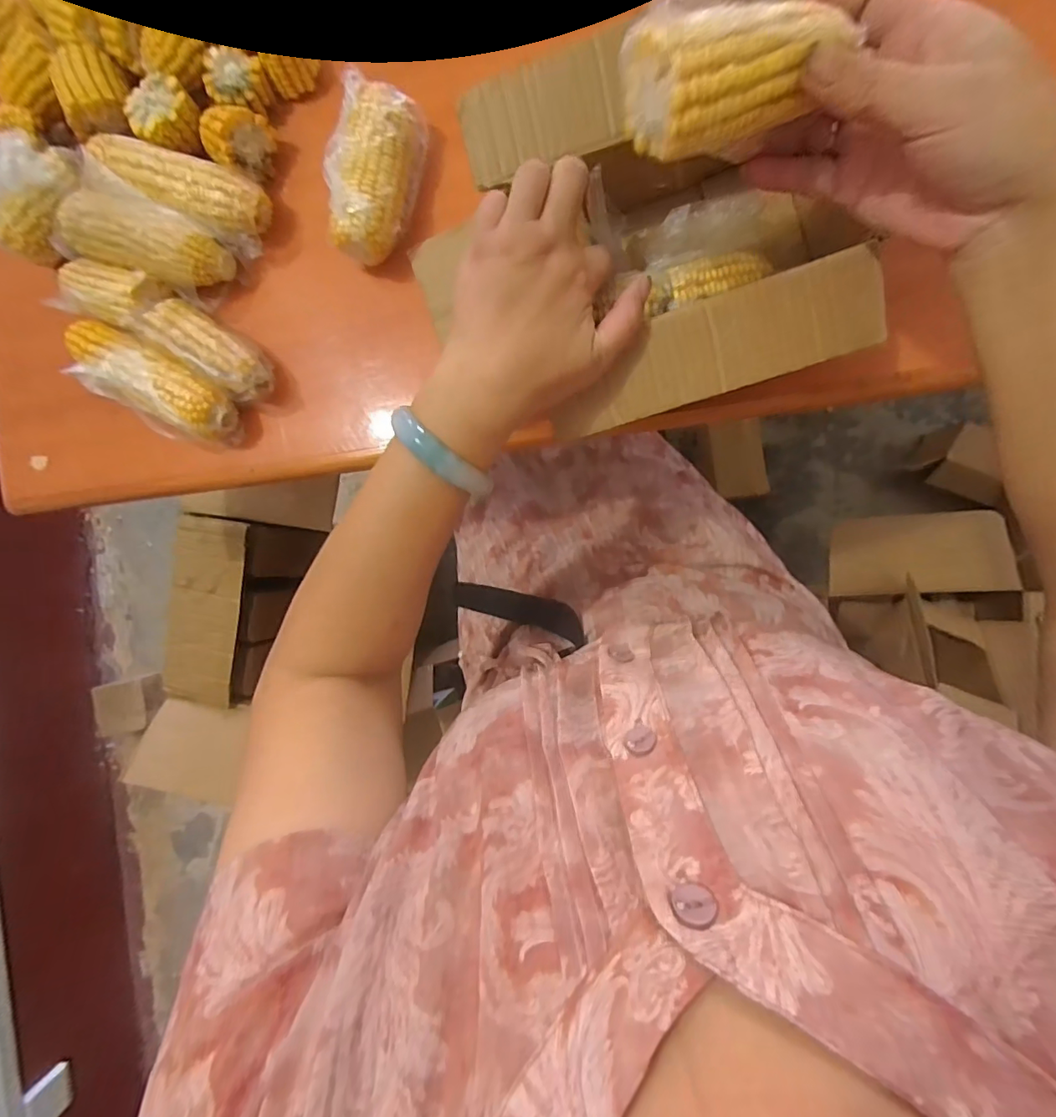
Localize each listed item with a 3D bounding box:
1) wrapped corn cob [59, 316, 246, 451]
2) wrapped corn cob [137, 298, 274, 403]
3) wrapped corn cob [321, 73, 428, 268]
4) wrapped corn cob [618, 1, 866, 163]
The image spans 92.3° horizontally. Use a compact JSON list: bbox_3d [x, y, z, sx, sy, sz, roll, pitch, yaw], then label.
[{"bbox_3d":[-0.314,-0.146,0.424,0.158,0.047,0.059,30,97,7],"label":"wrapped corn cob"},{"bbox_3d":[-0.255,-0.166,0.414,0.098,0.049,0.048,33,97,6],"label":"wrapped corn cob"},{"bbox_3d":[-0.118,-0.291,0.385,0.054,0.045,0.125,11,94,8],"label":"wrapped corn cob"},{"bbox_3d":[0.087,-0.210,0.220,0.084,0.038,0.043,-7,91,9],"label":"wrapped corn cob"}]

